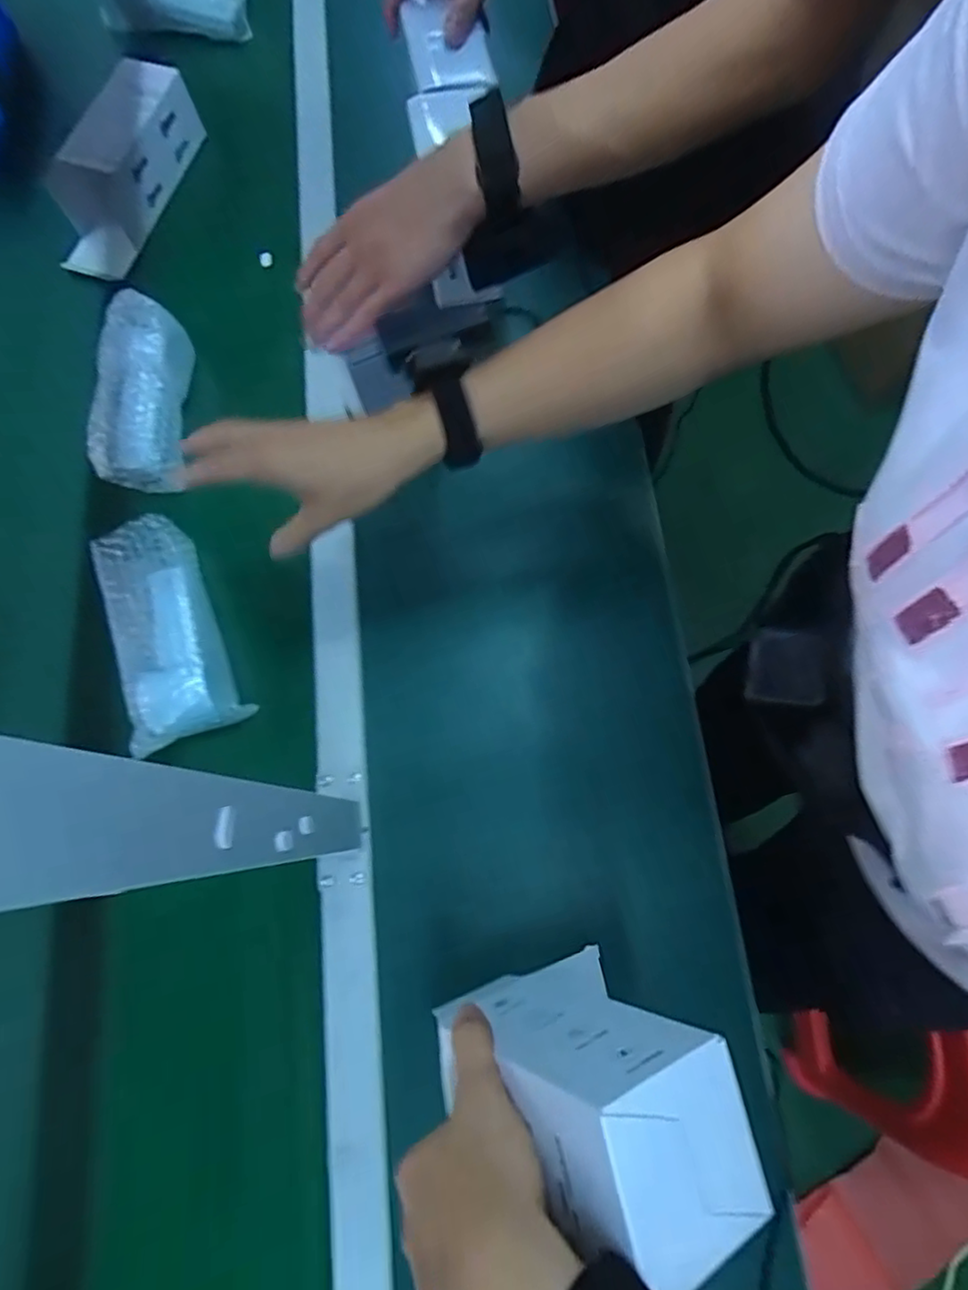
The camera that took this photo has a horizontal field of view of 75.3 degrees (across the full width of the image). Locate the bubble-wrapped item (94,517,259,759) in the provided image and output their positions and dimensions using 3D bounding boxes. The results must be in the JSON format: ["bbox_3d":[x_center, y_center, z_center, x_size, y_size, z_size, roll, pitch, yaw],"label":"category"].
[{"bbox_3d":[-0.279,-0.013,0.552,0.086,0.044,0.196,-25,75,-6],"label":"bubble-wrapped item"}]

